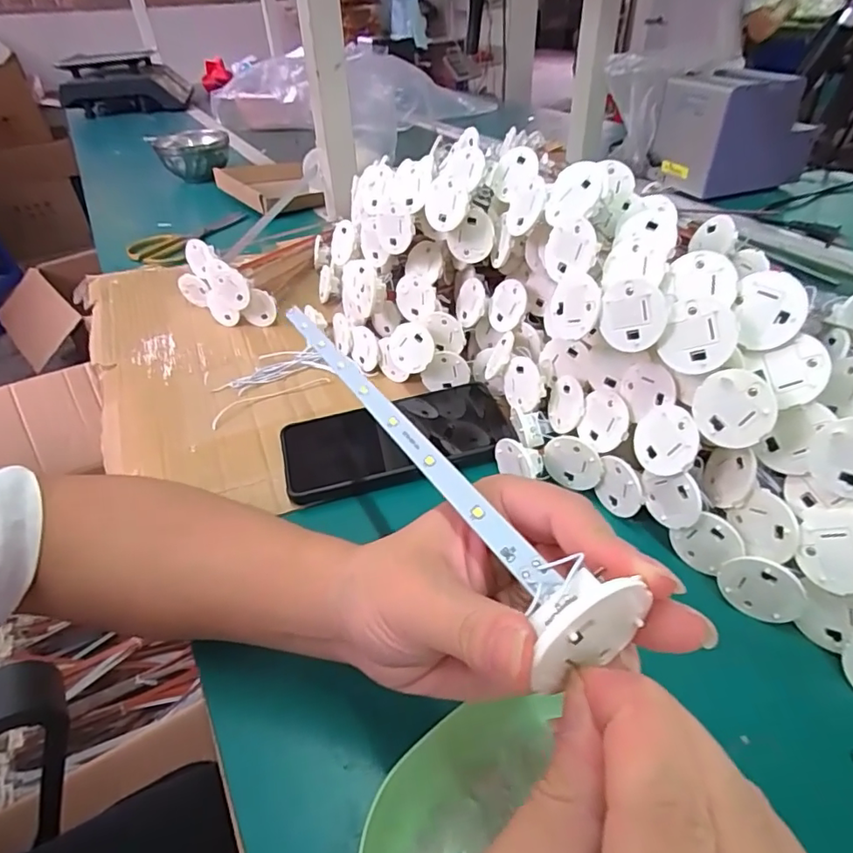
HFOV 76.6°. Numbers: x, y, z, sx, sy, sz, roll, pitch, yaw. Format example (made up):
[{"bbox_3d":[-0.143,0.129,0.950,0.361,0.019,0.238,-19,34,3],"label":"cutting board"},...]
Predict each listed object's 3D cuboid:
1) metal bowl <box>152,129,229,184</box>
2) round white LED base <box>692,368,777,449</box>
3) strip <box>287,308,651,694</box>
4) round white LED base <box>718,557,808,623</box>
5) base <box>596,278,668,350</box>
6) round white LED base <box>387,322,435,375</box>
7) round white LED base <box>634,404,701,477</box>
[{"bbox_3d":[-0.412,-0.480,0.960,0.119,0.078,0.123,-12,40,-11],"label":"metal bowl"},{"bbox_3d":[0.153,-0.008,0.270,0.004,0.038,0.036,-6,67,-37],"label":"round white LED base"},{"bbox_3d":[-0.010,-0.008,0.237,0.033,0.030,0.266,-17,33,-17],"label":"strip"},{"bbox_3d":[0.172,0.084,0.277,0.037,0.037,0.008,21,45,26],"label":"round white LED base"},{"bbox_3d":[0.111,-0.060,0.293,0.005,0.037,0.036,-17,20,-42],"label":"base"},{"bbox_3d":[-0.012,-0.063,0.428,0.039,0.039,0.005,51,30,17],"label":"round white LED base"},{"bbox_3d":[0.133,0.008,0.300,0.006,0.038,0.037,6,69,-32],"label":"round white LED base"}]

